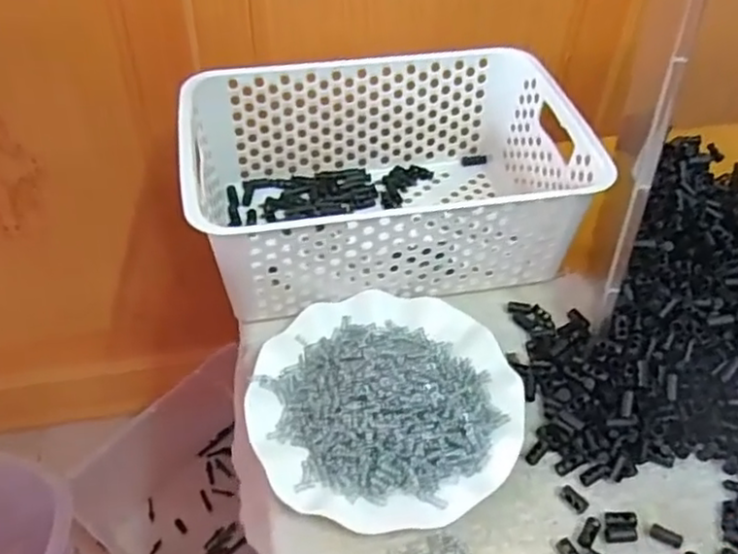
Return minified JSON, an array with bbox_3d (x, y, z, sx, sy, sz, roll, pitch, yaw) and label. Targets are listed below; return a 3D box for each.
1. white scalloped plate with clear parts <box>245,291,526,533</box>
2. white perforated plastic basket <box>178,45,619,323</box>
[{"bbox_3d":[0.011,0.074,0.466,0.178,0.041,0.172,1,47,-1],"label":"white scalloped plate with clear parts"},{"bbox_3d":[0.011,-0.083,0.579,0.304,0.114,0.201,-7,48,-9],"label":"white perforated plastic basket"}]

